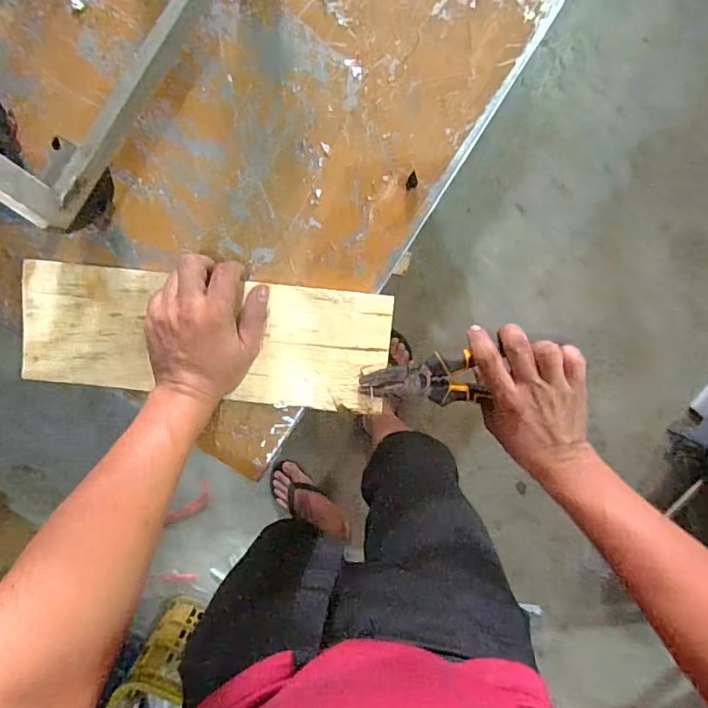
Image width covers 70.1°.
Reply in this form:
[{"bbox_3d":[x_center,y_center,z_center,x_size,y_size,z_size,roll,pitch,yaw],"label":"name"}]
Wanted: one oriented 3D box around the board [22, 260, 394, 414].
[{"bbox_3d":[-0.145,-0.015,0.497,0.354,0.013,0.120,4,97,0],"label":"board"}]

